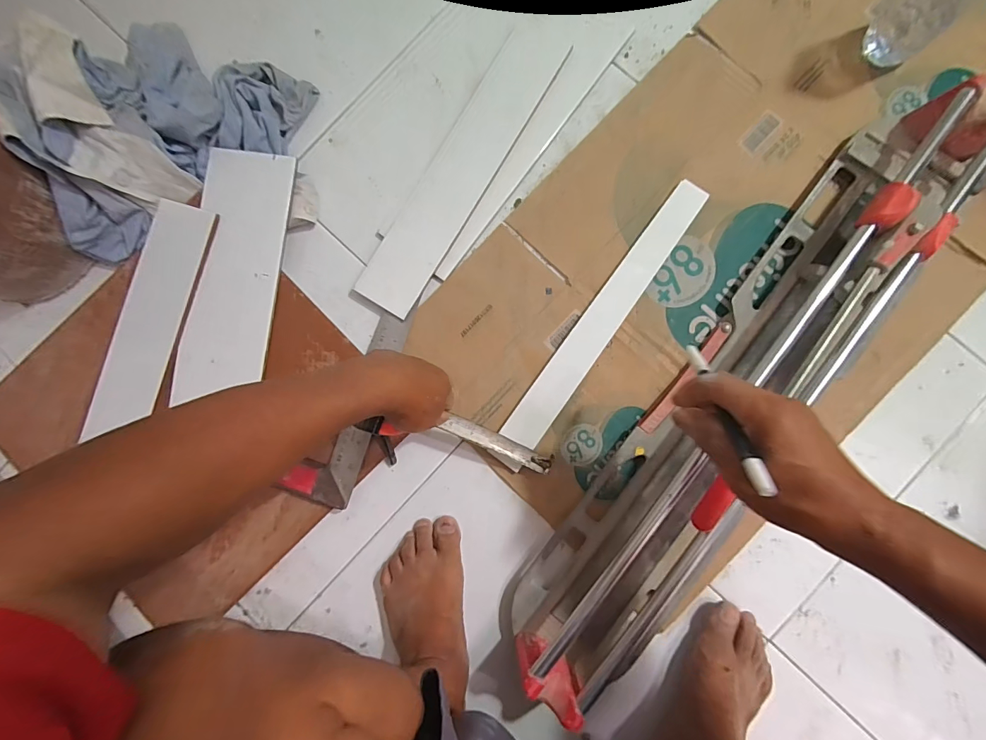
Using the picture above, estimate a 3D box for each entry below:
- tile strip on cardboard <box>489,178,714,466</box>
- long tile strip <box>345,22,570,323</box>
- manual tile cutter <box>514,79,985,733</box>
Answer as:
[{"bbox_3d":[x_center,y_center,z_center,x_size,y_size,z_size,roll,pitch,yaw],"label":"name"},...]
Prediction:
[{"bbox_3d":[0.126,-0.053,0.489,0.046,0.013,0.388,35,88,4],"label":"tile strip on cardboard"},{"bbox_3d":[-0.039,-0.245,0.513,0.078,0.012,0.387,31,87,4],"label":"long tile strip"},{"bbox_3d":[0.279,0.024,0.433,0.150,0.096,0.741,37,88,4],"label":"manual tile cutter"}]

